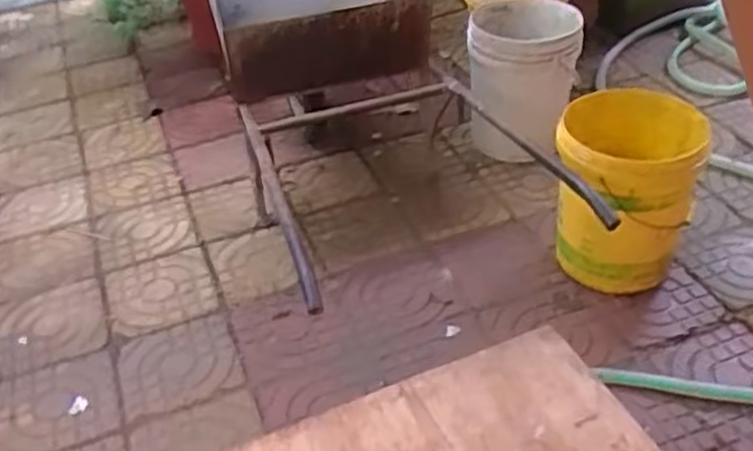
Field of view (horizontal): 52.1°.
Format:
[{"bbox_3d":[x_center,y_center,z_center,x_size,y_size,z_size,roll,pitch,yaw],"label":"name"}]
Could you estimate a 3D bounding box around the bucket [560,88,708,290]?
[{"bbox_3d":[0.556,-0.080,1.731,0.284,0.369,0.338,6,40,15],"label":"bucket"}]

